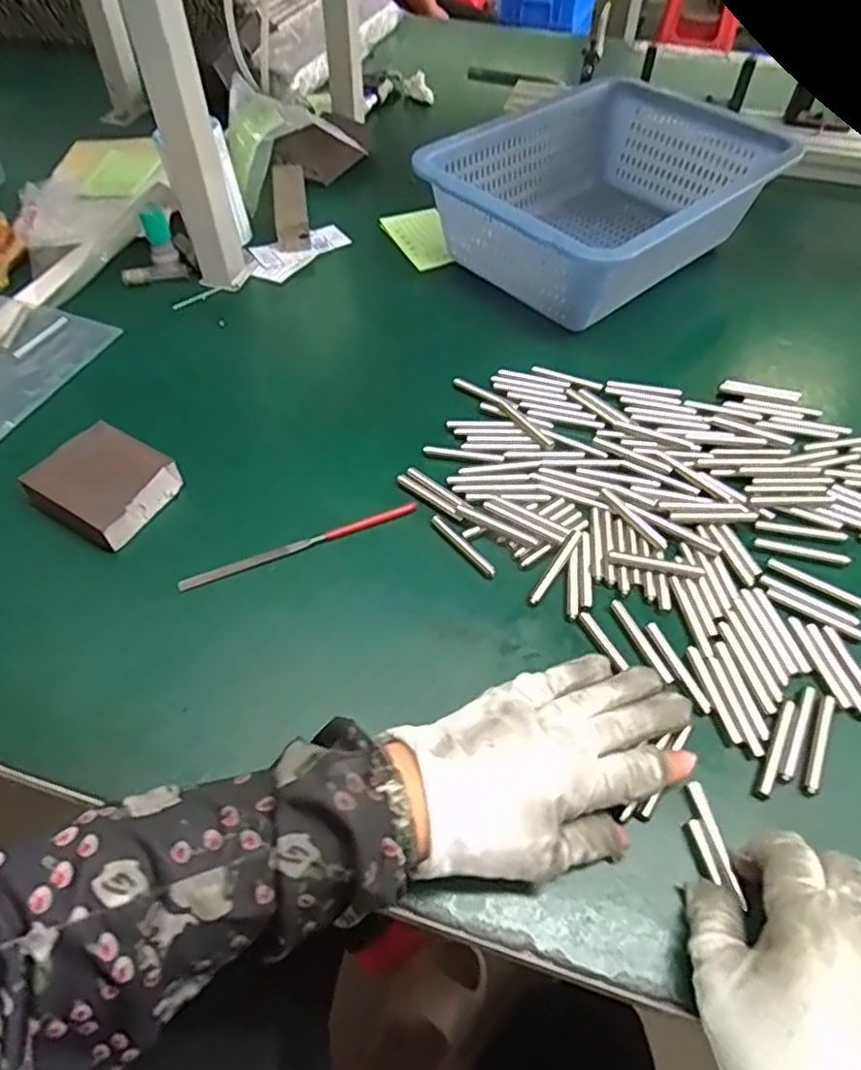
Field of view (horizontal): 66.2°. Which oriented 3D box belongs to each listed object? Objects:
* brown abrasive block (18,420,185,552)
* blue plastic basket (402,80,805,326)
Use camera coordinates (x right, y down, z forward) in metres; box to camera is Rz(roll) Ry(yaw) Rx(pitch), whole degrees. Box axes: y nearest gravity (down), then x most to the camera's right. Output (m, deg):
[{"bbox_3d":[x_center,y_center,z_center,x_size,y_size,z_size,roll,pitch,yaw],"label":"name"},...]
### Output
[{"bbox_3d":[-0.221,-0.034,0.443,0.079,0.027,0.071,23,55,16],"label":"brown abrasive block"},{"bbox_3d":[0.165,-0.312,0.619,0.301,0.094,0.219,-35,60,-25],"label":"blue plastic basket"}]

